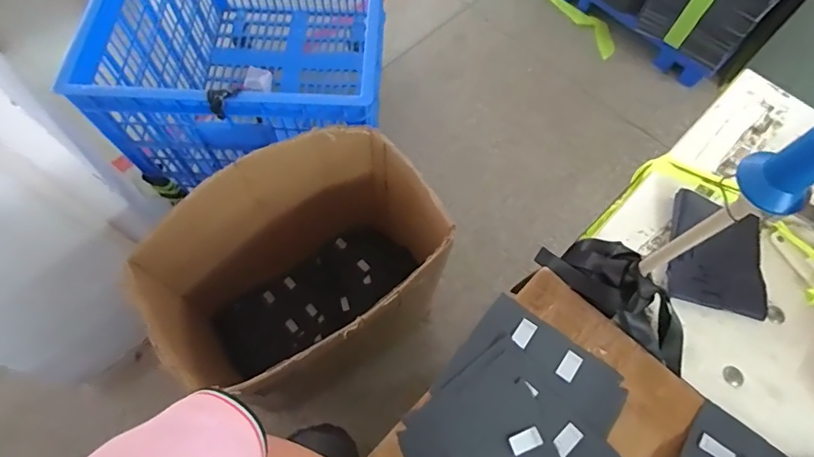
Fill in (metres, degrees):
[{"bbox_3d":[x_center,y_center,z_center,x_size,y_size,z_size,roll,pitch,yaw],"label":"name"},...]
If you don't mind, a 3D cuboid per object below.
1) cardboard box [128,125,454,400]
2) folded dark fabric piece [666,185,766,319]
[{"bbox_3d":[-0.232,0.140,1.113,0.549,0.600,0.418,-36,71,-16],"label":"cardboard box"},{"bbox_3d":[0.439,0.036,0.657,0.130,0.020,0.160,19,68,4],"label":"folded dark fabric piece"}]

